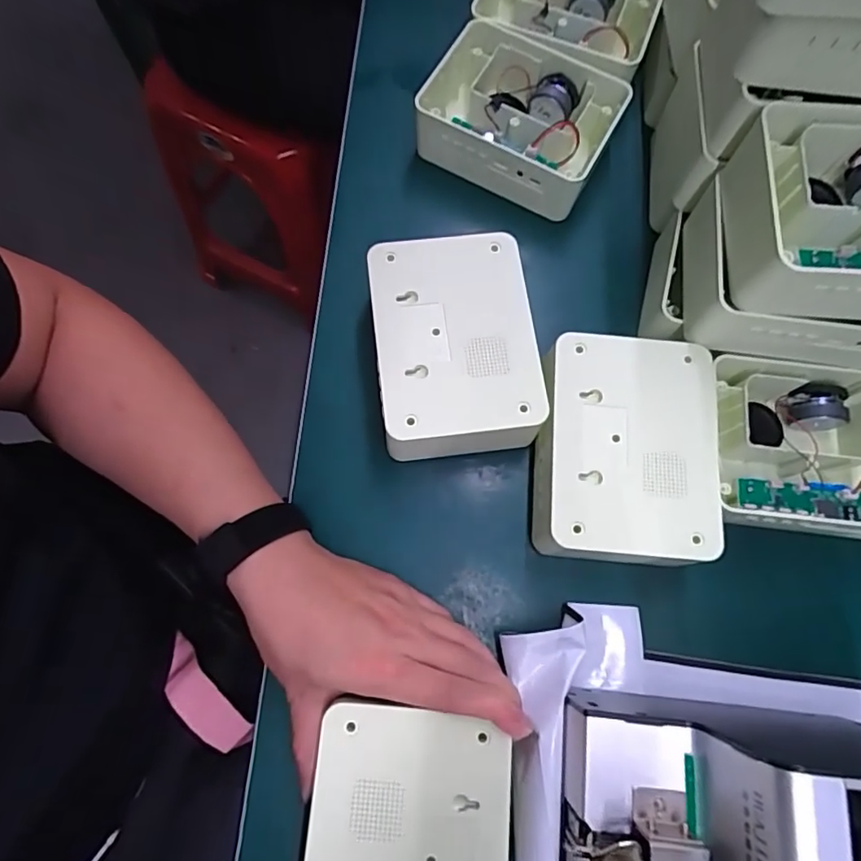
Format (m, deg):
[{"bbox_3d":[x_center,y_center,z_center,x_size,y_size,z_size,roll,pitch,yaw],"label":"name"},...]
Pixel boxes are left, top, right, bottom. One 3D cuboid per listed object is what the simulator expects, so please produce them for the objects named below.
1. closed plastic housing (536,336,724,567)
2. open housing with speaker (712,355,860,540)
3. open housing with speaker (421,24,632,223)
[{"bbox_3d":[0.124,0.014,0.362,0.107,0.054,0.138,4,74,-1],"label":"closed plastic housing"},{"bbox_3d":[0.256,0.015,0.370,0.134,0.052,0.107,7,74,0],"label":"open housing with speaker"},{"bbox_3d":[0.074,-0.249,0.442,0.140,0.052,0.110,30,75,5],"label":"open housing with speaker"}]

